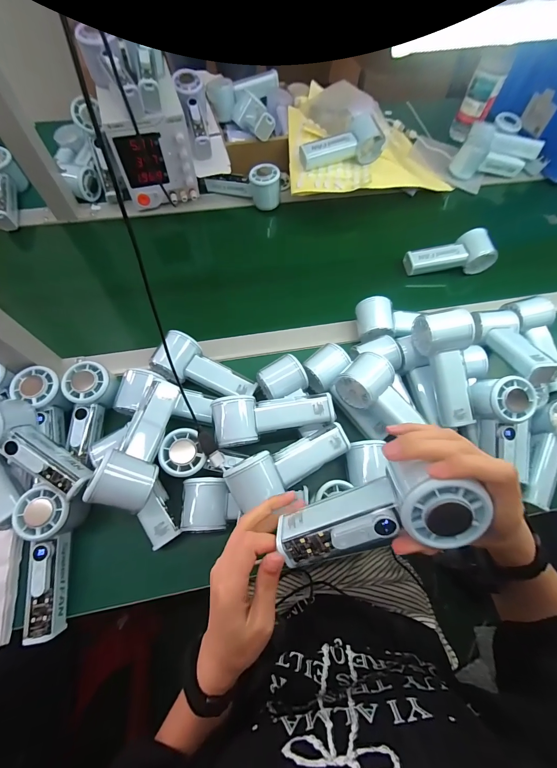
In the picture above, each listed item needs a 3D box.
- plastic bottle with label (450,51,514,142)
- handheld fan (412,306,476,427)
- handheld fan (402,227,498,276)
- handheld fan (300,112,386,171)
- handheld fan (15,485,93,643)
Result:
[{"bbox_3d":[0.443,-0.626,0.704,0.064,0.146,0.051,24,67,8],"label":"plastic bottle with label"},{"bbox_3d":[0.224,-0.021,0.418,0.057,0.060,0.150,-10,90,-6],"label":"handheld fan"},{"bbox_3d":[0.307,-0.237,0.570,0.144,0.047,0.064,-3,66,-3],"label":"handheld fan"},{"bbox_3d":[0.112,-0.448,0.588,0.155,0.047,0.076,-12,67,-7],"label":"handheld fan"},{"bbox_3d":[-0.253,0.191,0.354,0.061,0.047,0.155,-5,81,-4],"label":"handheld fan"}]

